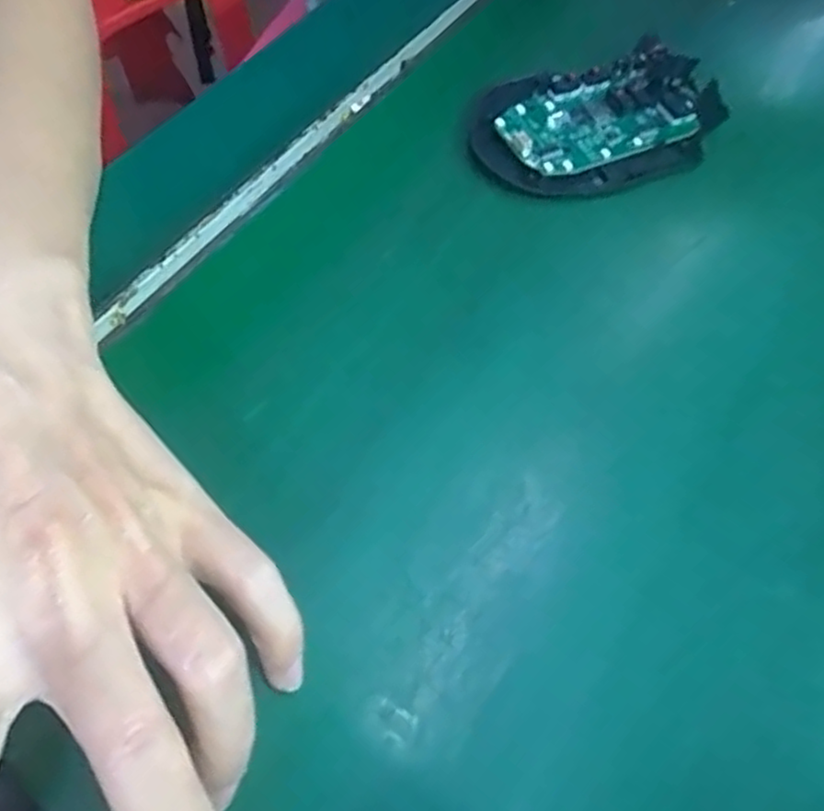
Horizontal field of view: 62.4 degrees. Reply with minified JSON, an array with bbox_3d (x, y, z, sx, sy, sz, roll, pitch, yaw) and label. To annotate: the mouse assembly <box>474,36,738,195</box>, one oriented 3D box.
[{"bbox_3d":[0.081,-0.121,0.294,0.107,0.015,0.063,-21,64,-16],"label":"mouse assembly"}]

